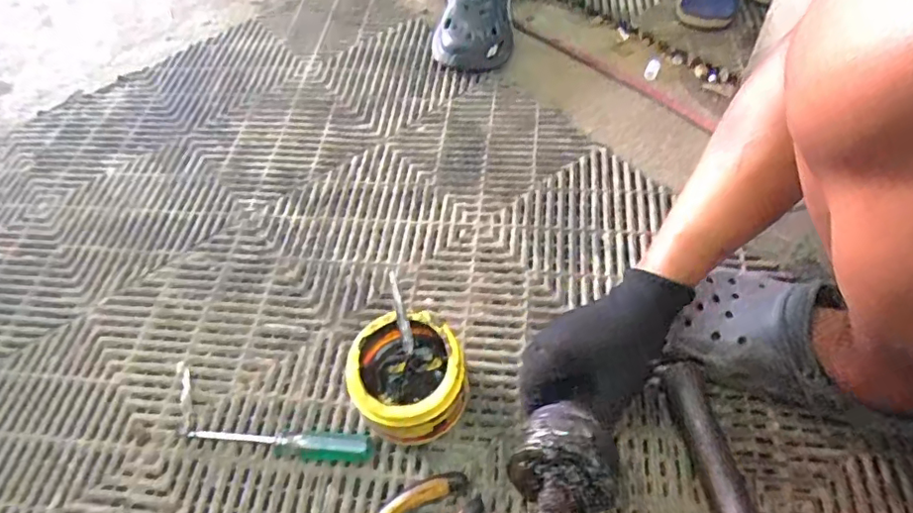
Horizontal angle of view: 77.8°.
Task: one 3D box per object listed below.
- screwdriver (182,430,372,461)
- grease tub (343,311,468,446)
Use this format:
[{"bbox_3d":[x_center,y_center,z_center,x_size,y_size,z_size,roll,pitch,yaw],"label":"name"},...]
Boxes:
[{"bbox_3d":[-0.160,0.170,0.518,0.169,0.024,0.028,0,57,4],"label":"screwdriver"},{"bbox_3d":[-0.045,0.112,0.525,0.100,0.072,0.107,-2,56,3],"label":"grease tub"}]

